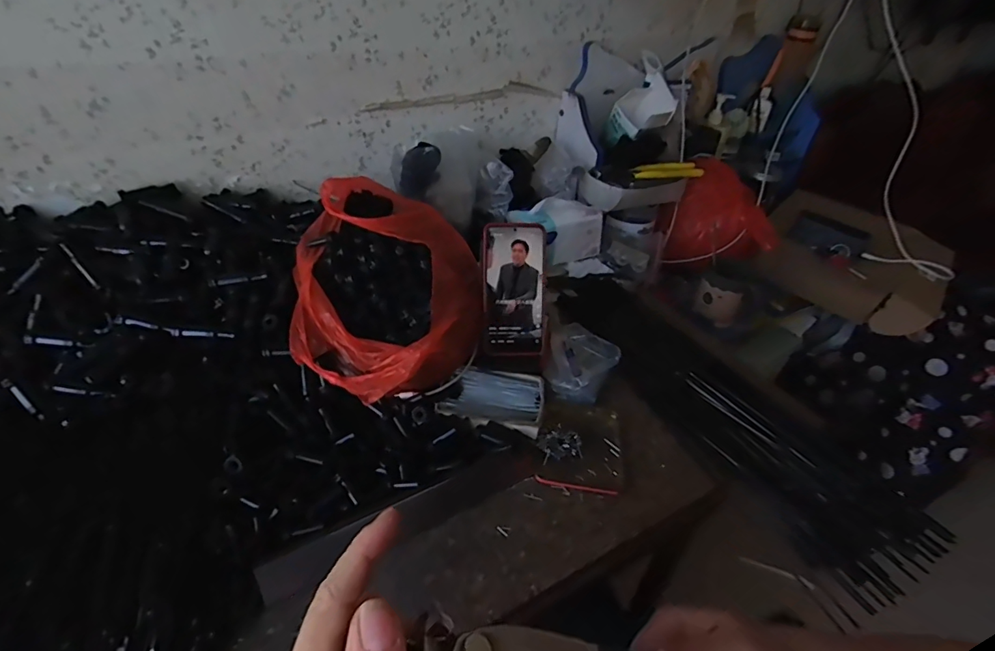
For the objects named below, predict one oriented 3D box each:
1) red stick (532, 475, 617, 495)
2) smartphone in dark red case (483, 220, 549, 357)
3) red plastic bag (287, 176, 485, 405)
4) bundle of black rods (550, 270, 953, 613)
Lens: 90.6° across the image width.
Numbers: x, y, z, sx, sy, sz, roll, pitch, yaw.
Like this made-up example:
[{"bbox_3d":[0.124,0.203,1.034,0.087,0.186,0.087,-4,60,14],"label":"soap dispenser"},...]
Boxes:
[{"bbox_3d":[0.087,0.177,0.543,0.092,0.006,0.008,7,39,6],"label":"red stick"},{"bbox_3d":[0.022,-0.044,0.619,0.079,0.163,0.007,-1,7,-5],"label":"smartphone in dark red case"},{"bbox_3d":[-0.134,-0.048,0.616,0.218,0.143,0.283,-4,39,-8],"label":"red plastic bag"},{"bbox_3d":[0.277,0.084,0.669,0.190,0.044,0.565,-17,43,-22],"label":"bundle of black rods"}]

